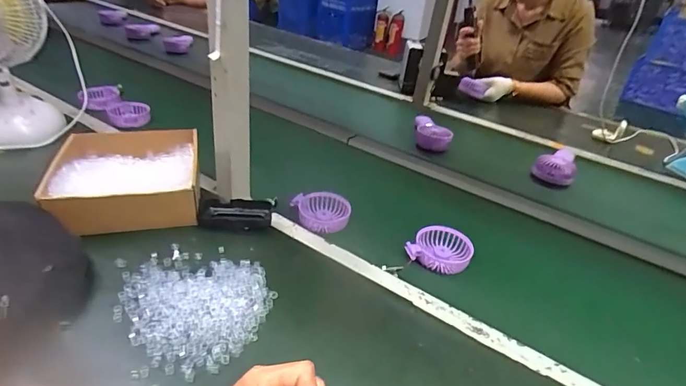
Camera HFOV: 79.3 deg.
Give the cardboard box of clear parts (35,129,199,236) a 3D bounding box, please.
[{"bbox_3d":[-0.346,-0.030,0.673,0.204,0.075,0.208,-4,34,-17],"label":"cardboard box of clear parts"}]

